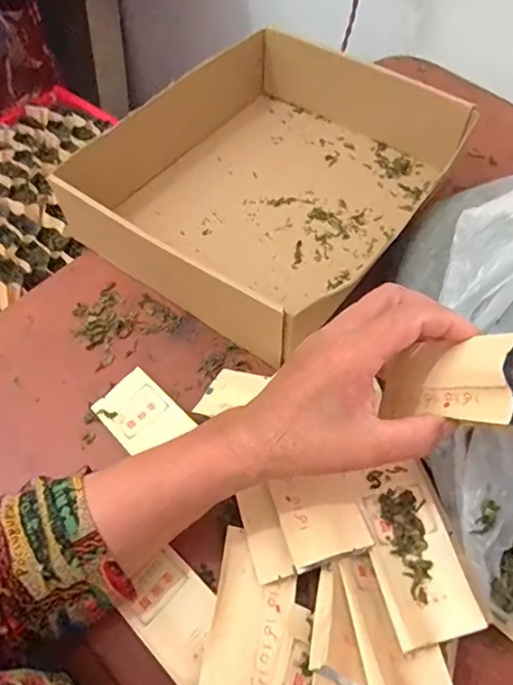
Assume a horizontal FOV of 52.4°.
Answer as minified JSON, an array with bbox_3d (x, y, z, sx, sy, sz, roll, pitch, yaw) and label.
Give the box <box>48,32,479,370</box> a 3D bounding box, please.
[{"bbox_3d":[0.018,-0.183,0.537,0.241,0.080,0.304,35,63,17],"label":"box"}]

